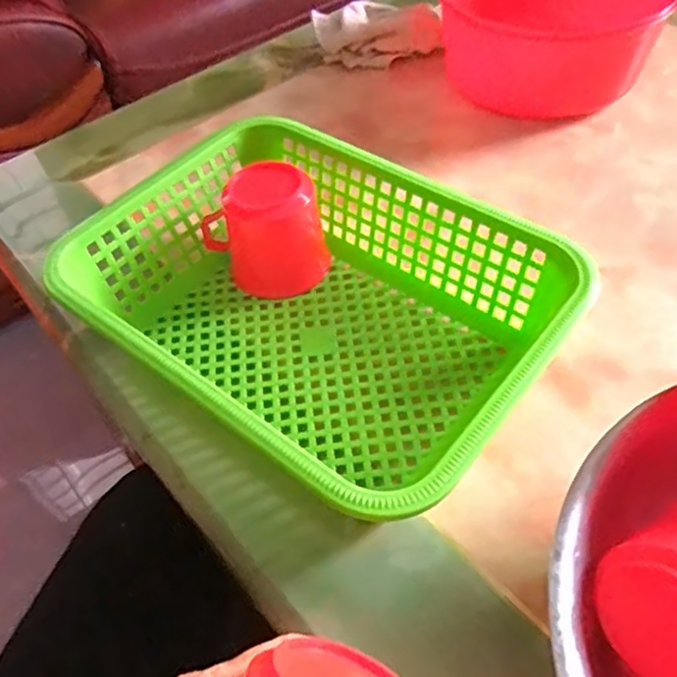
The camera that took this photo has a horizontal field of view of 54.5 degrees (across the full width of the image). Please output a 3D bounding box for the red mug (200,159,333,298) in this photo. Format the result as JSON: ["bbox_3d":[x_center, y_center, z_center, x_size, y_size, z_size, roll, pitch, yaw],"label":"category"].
[{"bbox_3d":[-0.054,-0.078,0.478,0.087,0.075,0.066,-13,51,-5],"label":"red mug"}]

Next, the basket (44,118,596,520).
[{"bbox_3d":[-0.015,-0.018,0.431,0.292,0.088,0.210,31,60,27],"label":"basket"}]

